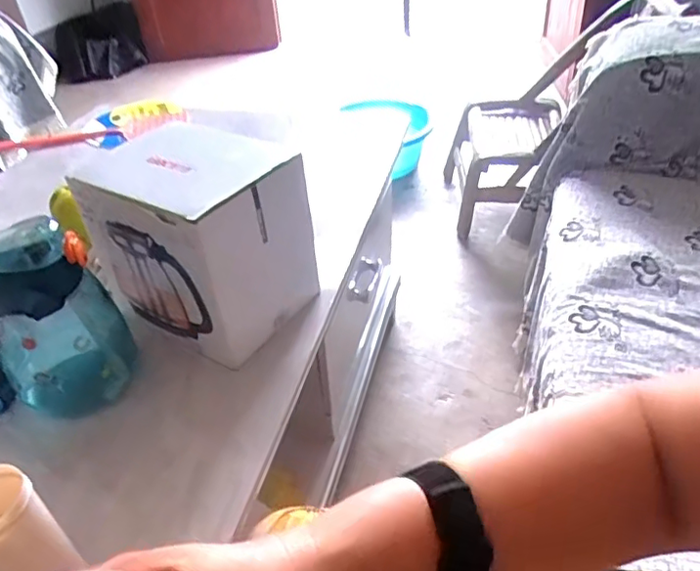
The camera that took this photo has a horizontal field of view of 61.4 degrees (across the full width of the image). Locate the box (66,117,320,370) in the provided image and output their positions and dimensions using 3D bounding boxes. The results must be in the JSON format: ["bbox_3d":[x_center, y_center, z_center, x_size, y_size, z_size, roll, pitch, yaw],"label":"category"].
[{"bbox_3d":[-0.162,-0.057,0.681,0.206,0.182,0.169,22,45,29],"label":"box"}]

